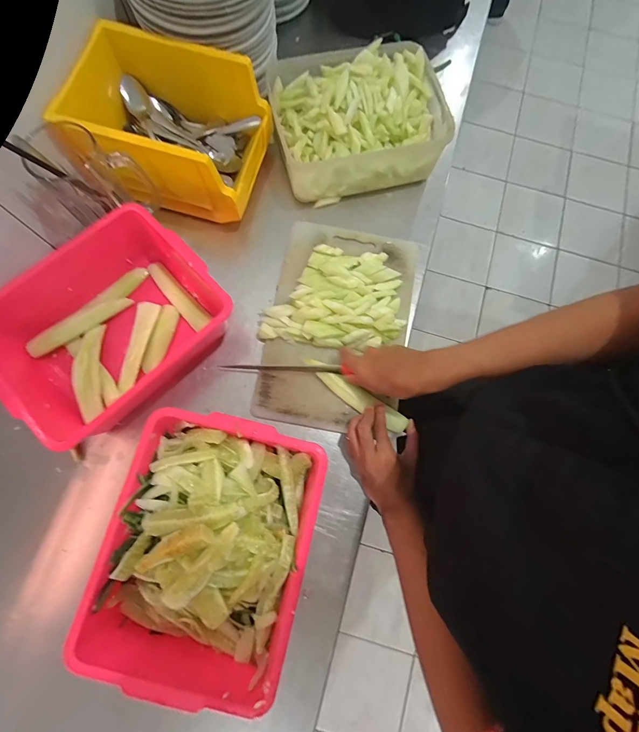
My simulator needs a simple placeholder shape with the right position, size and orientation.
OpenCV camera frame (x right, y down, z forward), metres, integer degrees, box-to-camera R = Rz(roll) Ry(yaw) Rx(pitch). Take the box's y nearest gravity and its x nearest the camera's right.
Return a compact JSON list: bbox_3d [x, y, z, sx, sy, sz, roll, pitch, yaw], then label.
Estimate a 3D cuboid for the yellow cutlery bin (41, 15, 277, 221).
[{"bbox_3d":[-0.232,-0.385,0.557,0.259,0.135,0.195,16,76,2],"label":"yellow cutlery bin"}]

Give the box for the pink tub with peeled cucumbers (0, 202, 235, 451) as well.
[{"bbox_3d":[-0.313,-0.068,0.512,0.236,0.103,0.295,44,79,8],"label":"pink tub with peeled cucumbers"}]

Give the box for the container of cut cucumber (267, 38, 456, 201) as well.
[{"bbox_3d":[0.067,-0.438,0.607,0.287,0.095,0.223,-9,77,-4],"label":"container of cut cucumber"}]

